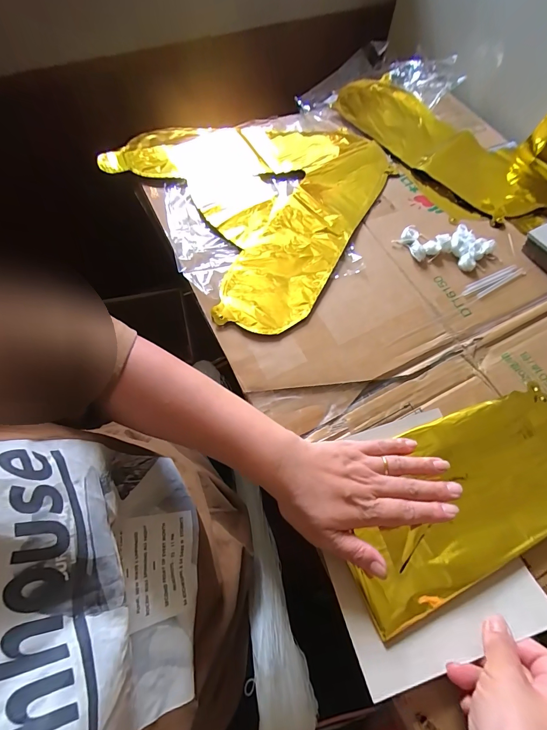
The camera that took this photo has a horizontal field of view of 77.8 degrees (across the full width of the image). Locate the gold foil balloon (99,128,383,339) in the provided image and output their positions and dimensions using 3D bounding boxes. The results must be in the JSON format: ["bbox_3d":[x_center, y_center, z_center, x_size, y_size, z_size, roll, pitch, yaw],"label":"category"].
[{"bbox_3d":[-0.025,-0.253,0.475,0.370,0.013,0.345,41,69,15],"label":"gold foil balloon"}]

